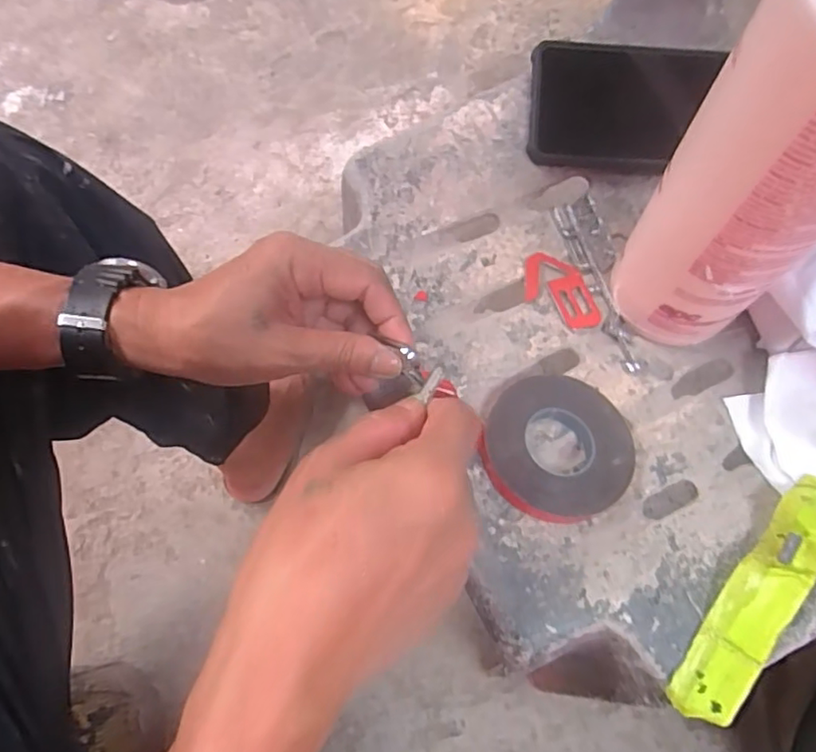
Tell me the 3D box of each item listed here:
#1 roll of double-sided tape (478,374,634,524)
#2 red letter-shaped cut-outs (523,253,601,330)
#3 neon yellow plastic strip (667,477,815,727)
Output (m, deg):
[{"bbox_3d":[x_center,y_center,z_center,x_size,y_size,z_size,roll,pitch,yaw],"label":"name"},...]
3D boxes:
[{"bbox_3d":[0.083,0.039,0.327,0.080,0.018,0.081,-1,72,2],"label":"roll of double-sided tape"},{"bbox_3d":[0.100,-0.055,0.377,0.056,0.004,0.038,29,75,11],"label":"red letter-shaped cut-outs"},{"bbox_3d":[0.177,0.104,0.288,0.028,0.023,0.142,38,77,13],"label":"neon yellow plastic strip"}]

